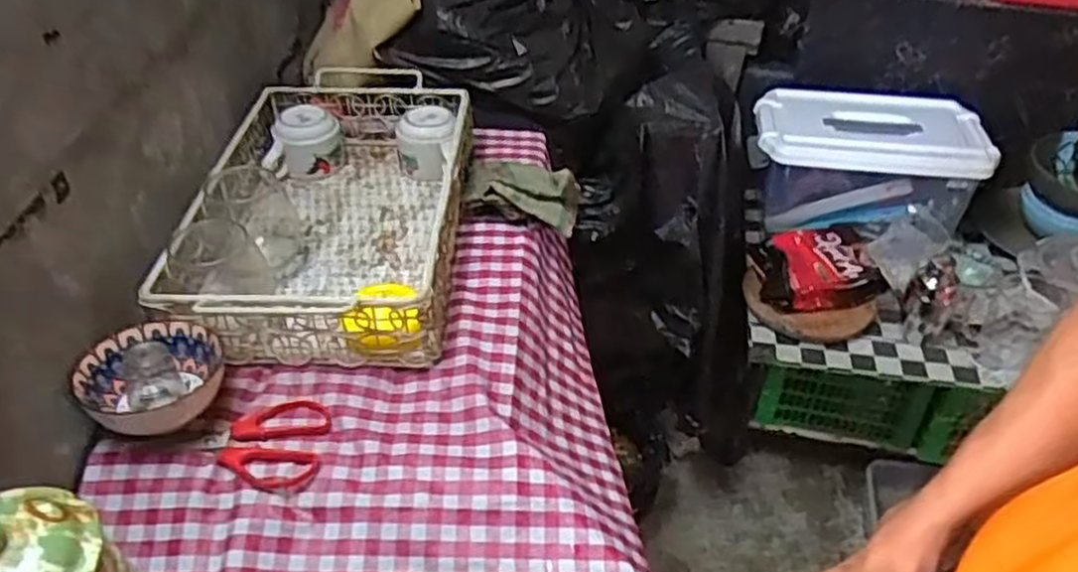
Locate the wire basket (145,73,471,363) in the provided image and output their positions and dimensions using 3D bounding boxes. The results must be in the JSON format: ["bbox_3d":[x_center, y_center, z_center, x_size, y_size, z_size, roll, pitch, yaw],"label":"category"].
[{"bbox_3d":[-0.207,-0.081,0.806,0.243,0.108,0.387,0,39,-1],"label":"wire basket"}]

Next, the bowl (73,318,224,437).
[{"bbox_3d":[-0.310,0.077,0.636,0.104,0.069,0.087,-21,44,-25],"label":"bowl"}]

